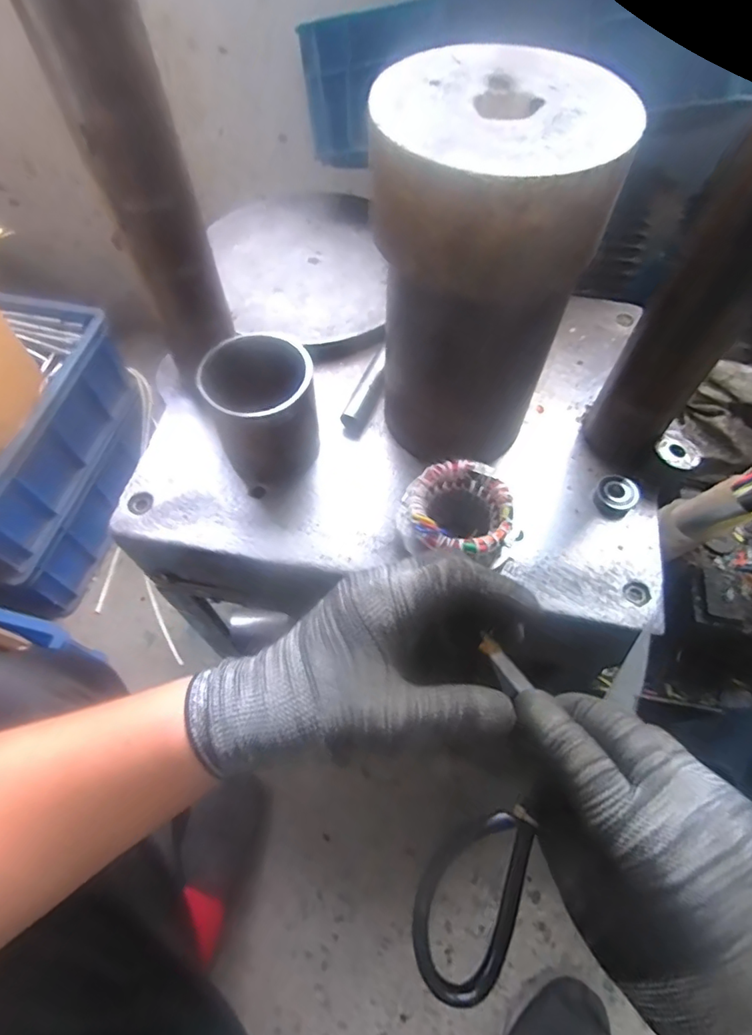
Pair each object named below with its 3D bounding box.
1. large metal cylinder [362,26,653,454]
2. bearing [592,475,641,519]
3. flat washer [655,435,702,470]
[{"bbox_3d":[0.072,-0.164,0.382,0.145,0.233,0.139,12,61,7],"label":"large metal cylinder"},{"bbox_3d":[0.210,-0.019,0.457,0.033,0.015,0.037,34,66,17],"label":"bearing"},{"bbox_3d":[0.259,-0.056,0.447,0.034,0.005,0.031,19,62,10],"label":"flat washer"}]

